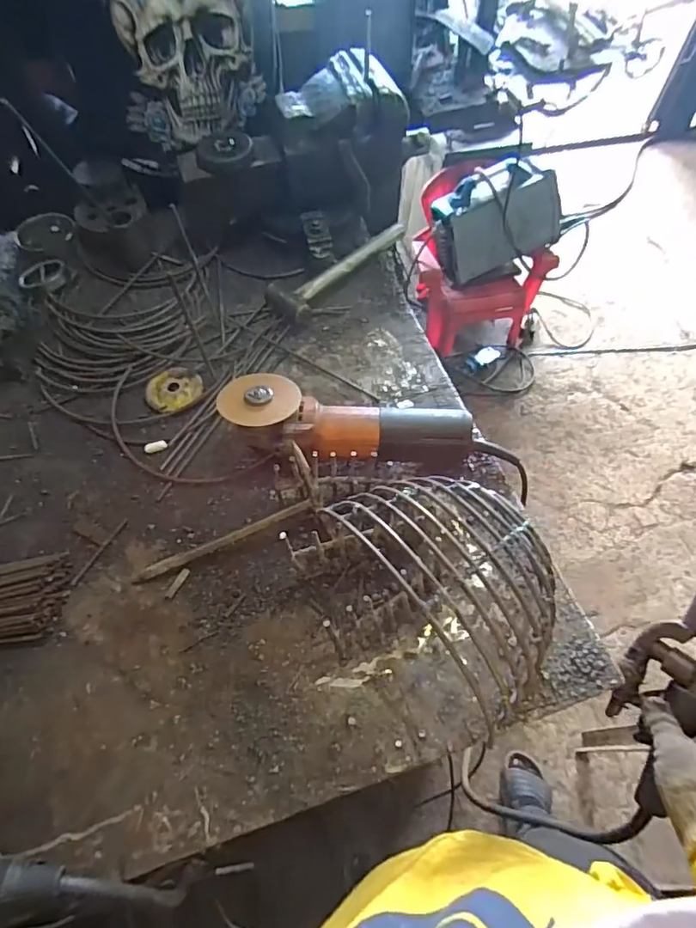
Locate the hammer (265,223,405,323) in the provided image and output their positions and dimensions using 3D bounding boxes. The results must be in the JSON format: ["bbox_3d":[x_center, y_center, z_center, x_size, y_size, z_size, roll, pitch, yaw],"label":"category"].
[{"bbox_3d":[-0.014,-0.295,0.773,0.078,0.033,0.236,38,66,20],"label":"hammer"}]

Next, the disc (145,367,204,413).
[{"bbox_3d":[-0.231,-0.101,0.688,0.071,0.005,0.064,-27,63,-16],"label":"disc"}]

